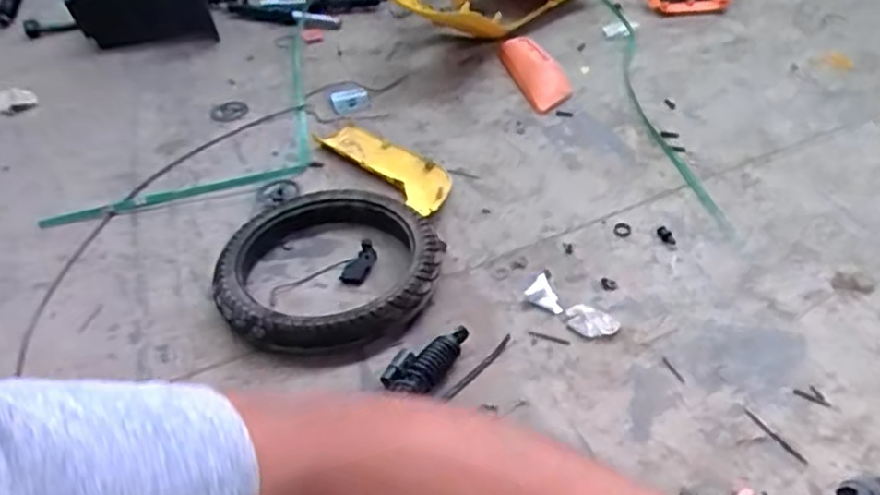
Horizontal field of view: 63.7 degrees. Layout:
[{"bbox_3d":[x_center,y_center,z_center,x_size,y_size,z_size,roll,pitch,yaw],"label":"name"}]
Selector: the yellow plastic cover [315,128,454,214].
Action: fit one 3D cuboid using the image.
[{"bbox_3d":[-0.094,-0.161,1.410,0.136,0.036,0.340,-33,49,-26],"label":"yellow plastic cover"}]

